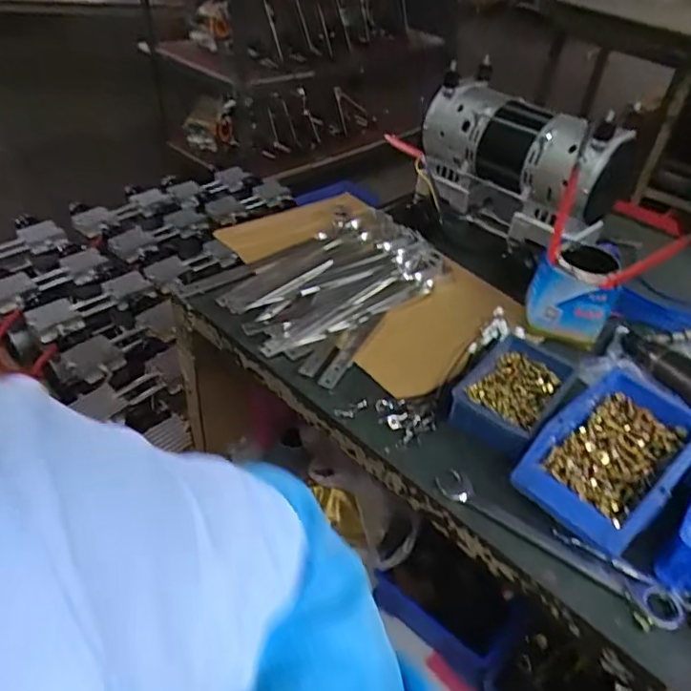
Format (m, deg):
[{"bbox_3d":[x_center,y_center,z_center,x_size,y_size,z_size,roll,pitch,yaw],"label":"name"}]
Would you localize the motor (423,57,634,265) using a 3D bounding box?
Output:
[{"bbox_3d":[0.256,-0.247,0.854,0.166,0.212,0.283,-19,47,-26],"label":"motor"}]

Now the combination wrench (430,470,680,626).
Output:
[{"bbox_3d":[0.193,0.181,0.537,0.229,0.013,0.041,30,46,24],"label":"combination wrench"}]

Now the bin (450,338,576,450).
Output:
[{"bbox_3d":[0.187,0.056,0.649,0.094,0.053,0.147,30,46,24],"label":"bin"}]

